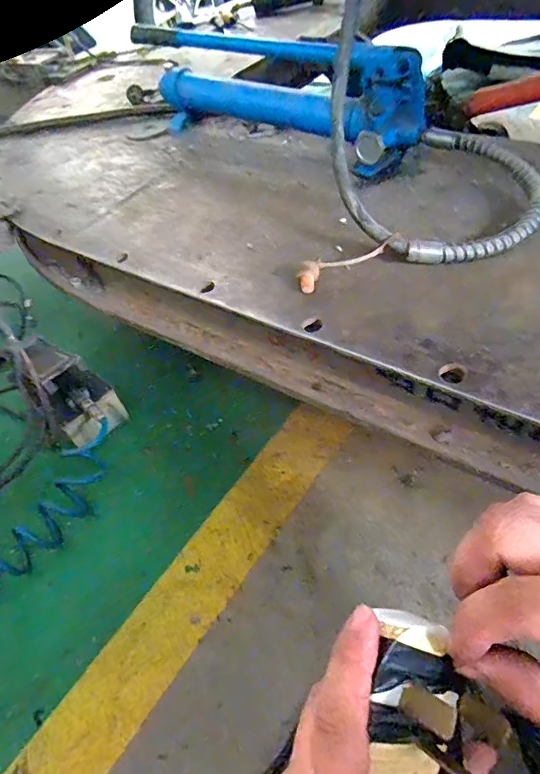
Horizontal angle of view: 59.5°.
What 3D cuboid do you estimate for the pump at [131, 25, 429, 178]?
[{"bbox_3d":[0.006,-0.486,0.786,0.529,0.143,0.123,29,59,29],"label":"pump"}]

